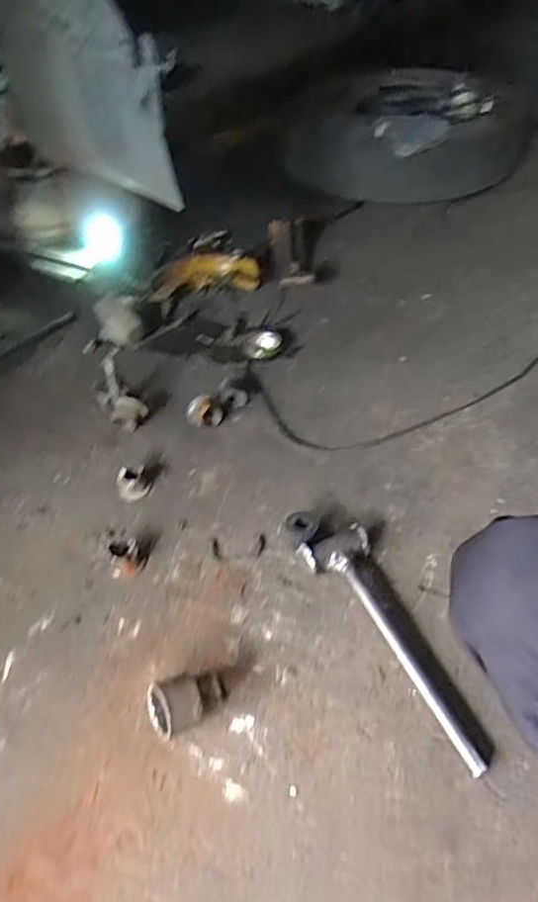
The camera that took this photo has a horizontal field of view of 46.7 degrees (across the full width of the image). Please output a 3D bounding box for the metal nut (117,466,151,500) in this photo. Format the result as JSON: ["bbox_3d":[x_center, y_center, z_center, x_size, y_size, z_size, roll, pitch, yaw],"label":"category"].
[{"bbox_3d":[-0.223,0.053,1.024,0.050,0.037,0.052,-1,44,1],"label":"metal nut"}]

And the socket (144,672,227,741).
[{"bbox_3d":[-0.095,0.295,0.736,0.090,0.067,0.056,-21,47,-19],"label":"socket"}]

